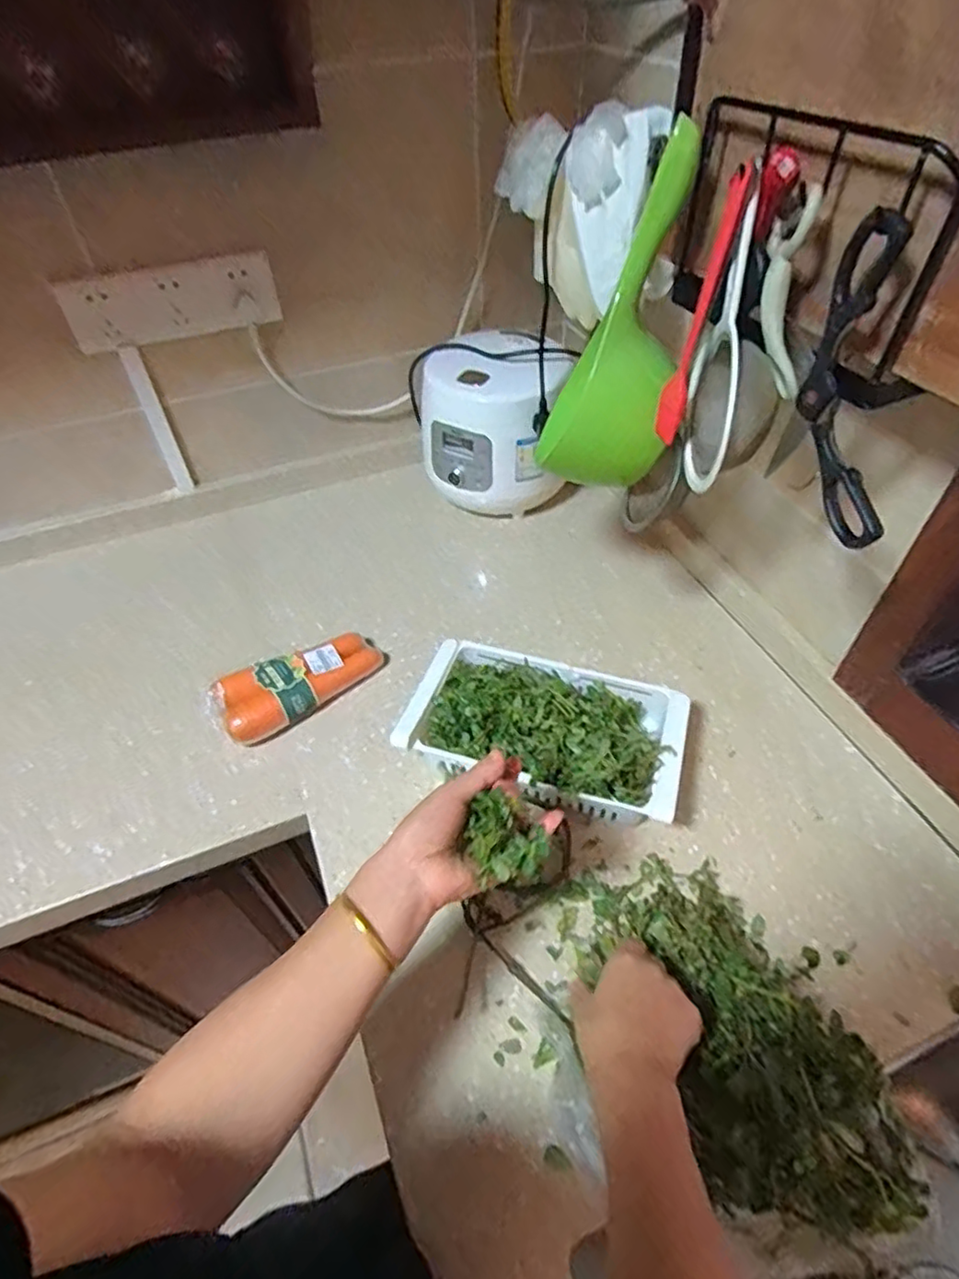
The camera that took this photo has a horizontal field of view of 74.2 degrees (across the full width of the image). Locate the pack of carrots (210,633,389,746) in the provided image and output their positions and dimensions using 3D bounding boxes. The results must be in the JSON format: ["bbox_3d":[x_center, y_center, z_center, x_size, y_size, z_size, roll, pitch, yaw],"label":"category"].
[{"bbox_3d":[-0.217,0.045,0.759,0.194,0.051,0.077,-35,57,-26],"label":"pack of carrots"}]

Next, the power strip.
[{"bbox_3d":[-0.387,-0.431,0.814,0.252,0.093,0.032,-23,52,-17],"label":"power strip"}]

